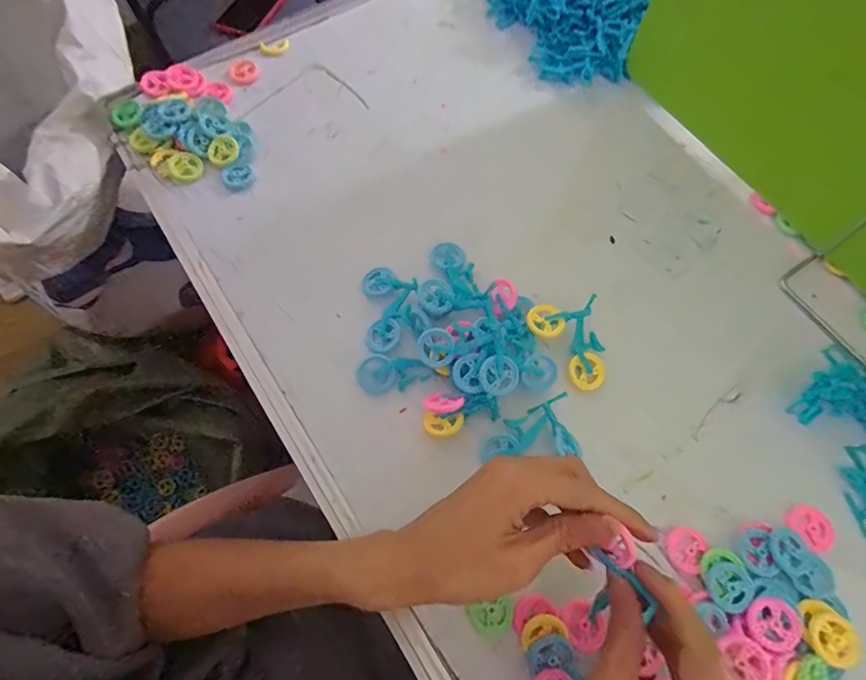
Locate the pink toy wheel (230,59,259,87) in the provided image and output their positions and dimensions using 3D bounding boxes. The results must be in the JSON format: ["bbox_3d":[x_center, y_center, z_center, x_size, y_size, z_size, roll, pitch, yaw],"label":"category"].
[{"bbox_3d":[-0.200,-0.283,0.487,0.027,0.006,0.031,-17,70,-8],"label":"pink toy wheel"}]

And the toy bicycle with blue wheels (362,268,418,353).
[{"bbox_3d":[-0.034,-0.029,0.375,0.043,0.016,0.074,-5,69,-3],"label":"toy bicycle with blue wheels"}]

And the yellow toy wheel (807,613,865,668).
[{"bbox_3d":[0.254,0.190,0.290,0.030,0.005,0.030,0,69,-1],"label":"yellow toy wheel"}]

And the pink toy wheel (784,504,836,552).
[{"bbox_3d":[0.269,0.133,0.325,0.030,0.005,0.028,0,69,-1],"label":"pink toy wheel"}]

